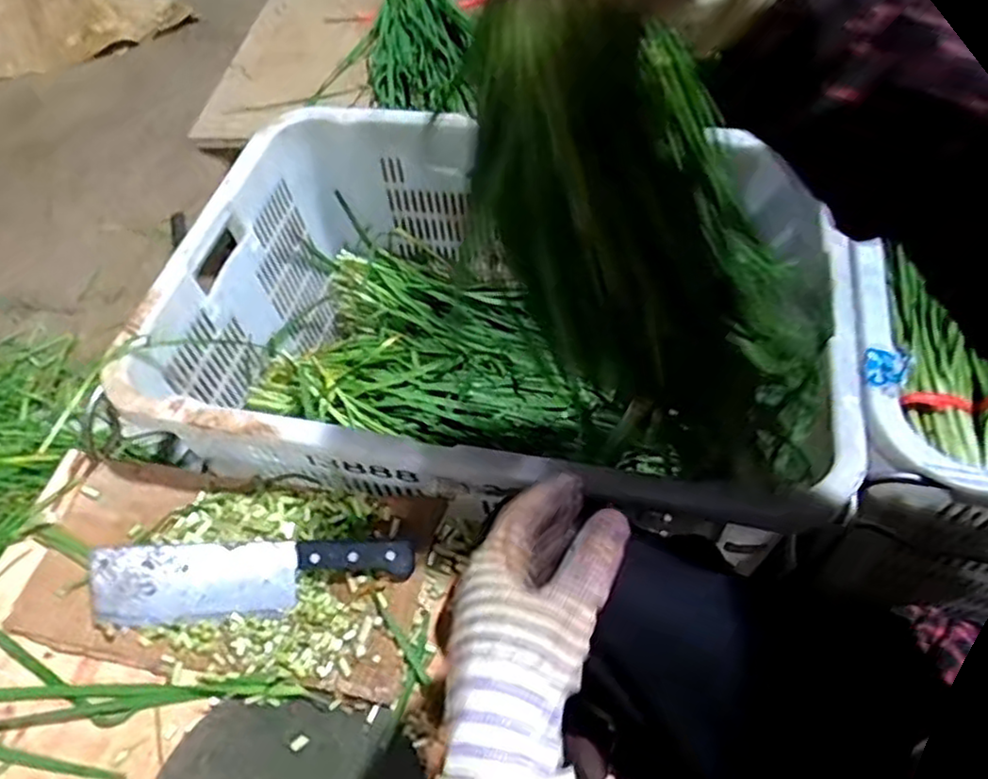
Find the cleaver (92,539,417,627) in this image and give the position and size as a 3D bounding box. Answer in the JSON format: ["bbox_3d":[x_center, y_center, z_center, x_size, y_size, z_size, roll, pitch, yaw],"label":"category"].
[{"bbox_3d":[-0.207,0.159,0.607,0.272,0.020,0.065,-6,89,0],"label":"cleaver"}]

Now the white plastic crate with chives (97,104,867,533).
[{"bbox_3d":[0.004,-0.051,0.799,0.677,0.273,0.453,7,55,11],"label":"white plastic crate with chives"}]

